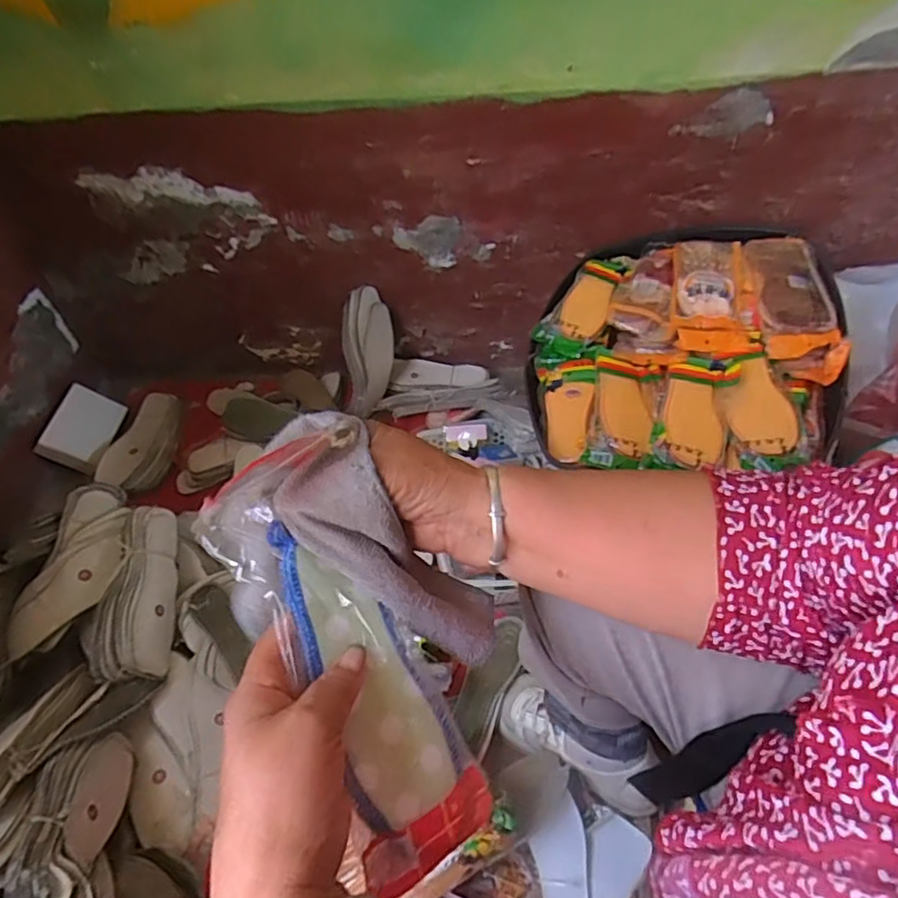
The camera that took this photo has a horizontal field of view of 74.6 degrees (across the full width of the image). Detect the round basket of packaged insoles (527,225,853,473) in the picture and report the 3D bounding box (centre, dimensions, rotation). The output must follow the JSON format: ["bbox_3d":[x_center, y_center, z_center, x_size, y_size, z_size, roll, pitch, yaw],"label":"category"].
[{"bbox_3d":[0.285,-0.137,0.742,0.343,0.102,0.411,13,50,12],"label":"round basket of packaged insoles"}]

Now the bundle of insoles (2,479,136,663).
[{"bbox_3d":[-0.510,0.169,0.815,0.126,0.042,0.245,14,69,13],"label":"bundle of insoles"}]

